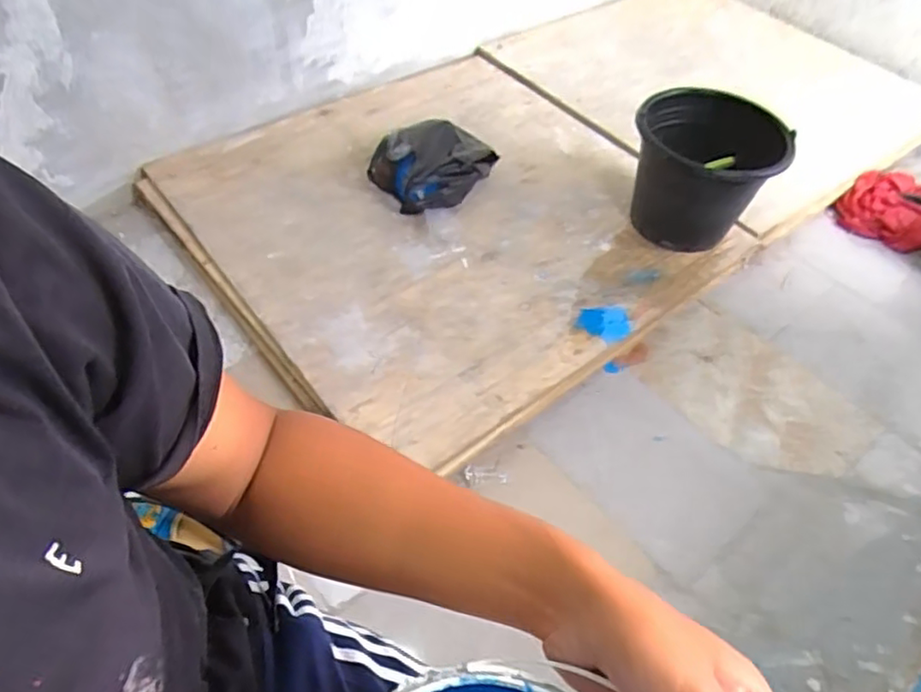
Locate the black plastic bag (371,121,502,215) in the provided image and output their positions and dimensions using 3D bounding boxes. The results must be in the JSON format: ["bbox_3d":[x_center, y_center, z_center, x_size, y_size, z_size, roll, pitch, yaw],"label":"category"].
[{"bbox_3d":[-0.052,-0.462,1.571,0.202,0.150,0.302,32,54,22],"label":"black plastic bag"}]

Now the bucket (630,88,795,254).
[{"bbox_3d":[0.573,-0.394,1.493,0.336,0.325,0.336,2,49,-2],"label":"bucket"}]

